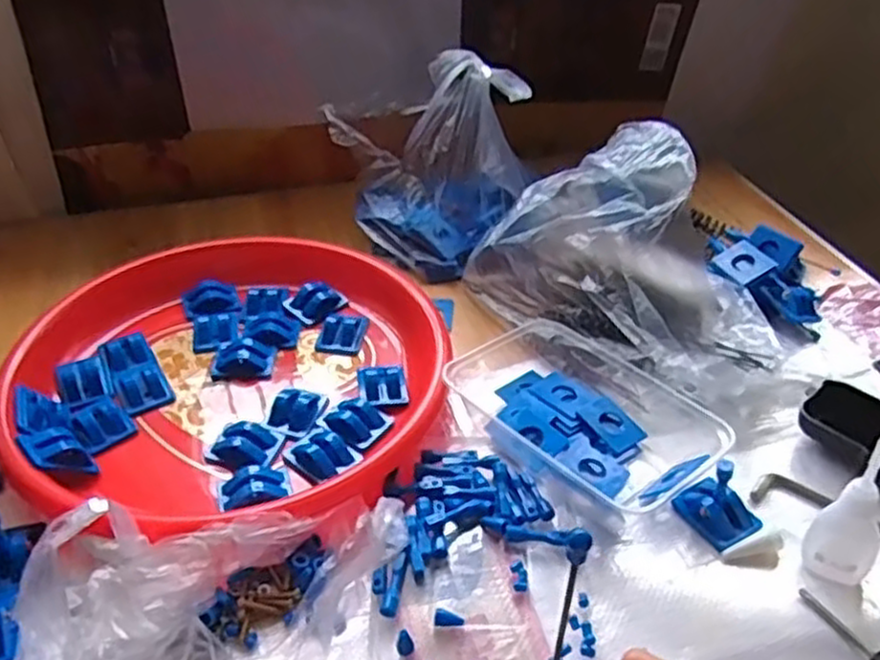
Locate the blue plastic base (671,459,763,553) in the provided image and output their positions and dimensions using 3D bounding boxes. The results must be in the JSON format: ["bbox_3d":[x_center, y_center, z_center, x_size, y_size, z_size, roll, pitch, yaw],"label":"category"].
[{"bbox_3d":[0.165,0.098,0.452,0.031,0.045,0.043,-21,44,-25],"label":"blue plastic base"}]

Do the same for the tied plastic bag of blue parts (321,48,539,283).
[{"bbox_3d":[-0.008,-0.145,0.660,0.174,0.148,0.126,-2,39,-3],"label":"tied plastic bag of blue parts"}]

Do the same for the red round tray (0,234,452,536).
[{"bbox_3d":[-0.143,0.026,0.536,0.282,0.058,0.263,1,39,-1],"label":"red round tray"}]

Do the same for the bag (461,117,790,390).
[{"bbox_3d":[0.146,-0.061,0.574,0.223,0.136,0.131,29,46,30],"label":"bag"}]

